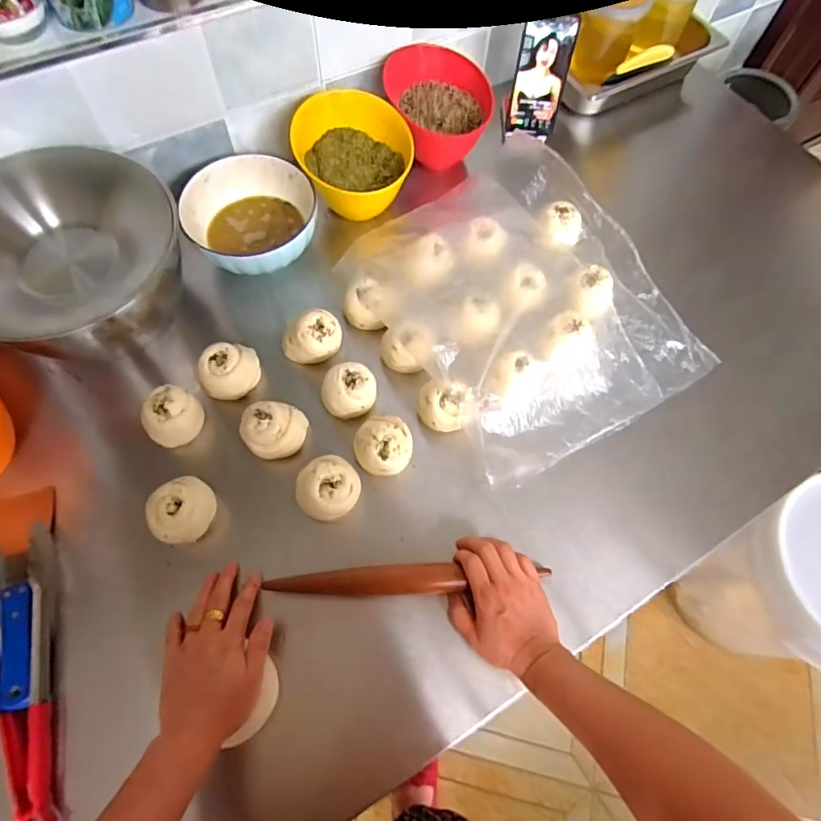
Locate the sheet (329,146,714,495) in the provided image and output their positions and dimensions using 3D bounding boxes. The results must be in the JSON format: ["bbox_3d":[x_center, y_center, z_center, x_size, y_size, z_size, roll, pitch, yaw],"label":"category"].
[{"bbox_3d":[0.143,-0.143,0.676,0.370,0.066,0.410,-30,71,-15],"label":"sheet"}]

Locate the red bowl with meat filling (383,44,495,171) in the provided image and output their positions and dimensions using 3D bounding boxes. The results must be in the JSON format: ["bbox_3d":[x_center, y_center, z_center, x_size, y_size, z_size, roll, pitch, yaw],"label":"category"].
[{"bbox_3d":[0.045,-0.463,0.773,0.158,0.106,0.132,-15,67,-9],"label":"red bowl with meat filling"}]

